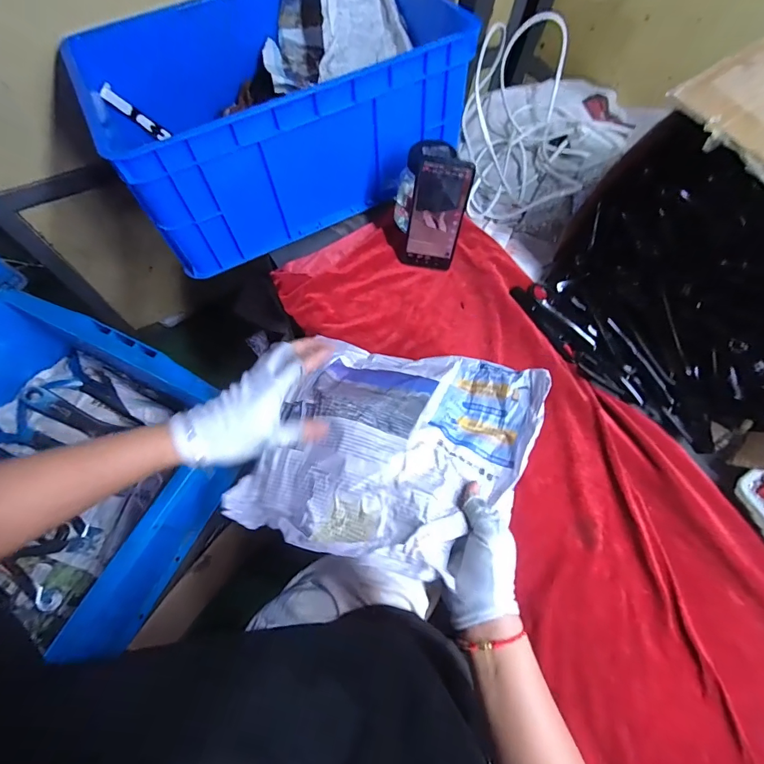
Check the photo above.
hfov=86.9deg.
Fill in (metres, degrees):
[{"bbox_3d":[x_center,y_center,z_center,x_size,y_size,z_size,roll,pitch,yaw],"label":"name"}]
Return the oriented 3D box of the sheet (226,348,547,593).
[{"bbox_3d":[0.010,0.078,0.468,0.334,0.140,0.280,16,54,9],"label":"sheet"}]

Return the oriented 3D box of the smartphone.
[{"bbox_3d":[0.081,-0.242,0.596,0.077,0.162,0.009,10,48,-1],"label":"smartphone"}]

